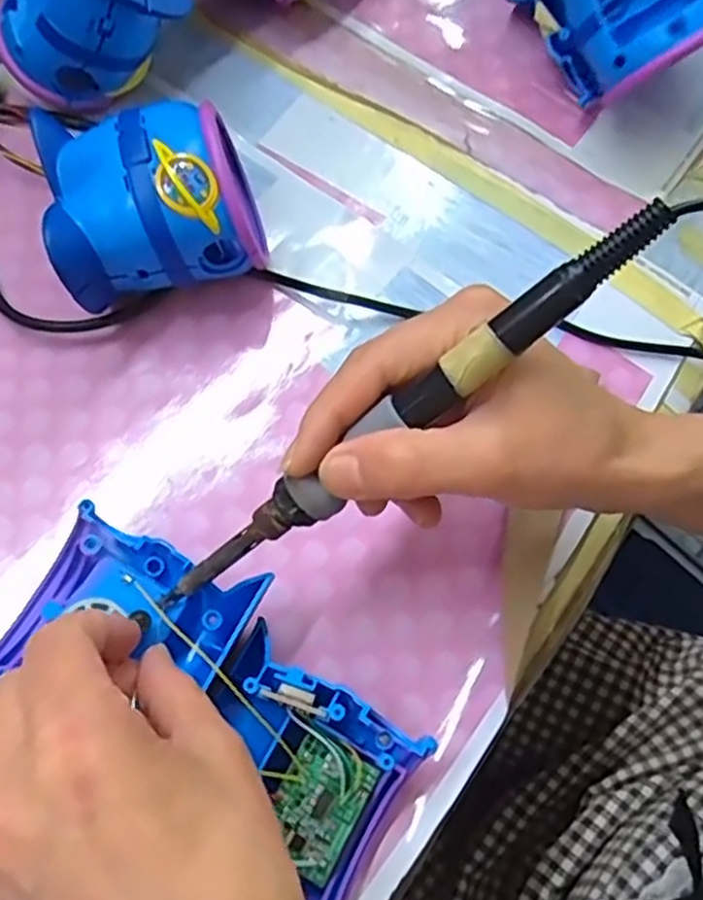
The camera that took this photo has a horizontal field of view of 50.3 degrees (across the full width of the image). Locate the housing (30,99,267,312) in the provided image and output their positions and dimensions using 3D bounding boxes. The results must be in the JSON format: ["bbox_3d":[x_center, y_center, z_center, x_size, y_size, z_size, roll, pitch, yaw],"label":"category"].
[{"bbox_3d":[-0.088,-0.107,0.339,0.091,0.066,0.093,-10,69,-7],"label":"housing"}]

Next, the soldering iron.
[{"bbox_3d":[0.008,-0.003,0.239,0.210,0.015,0.017,-40,71,21],"label":"soldering iron"}]

